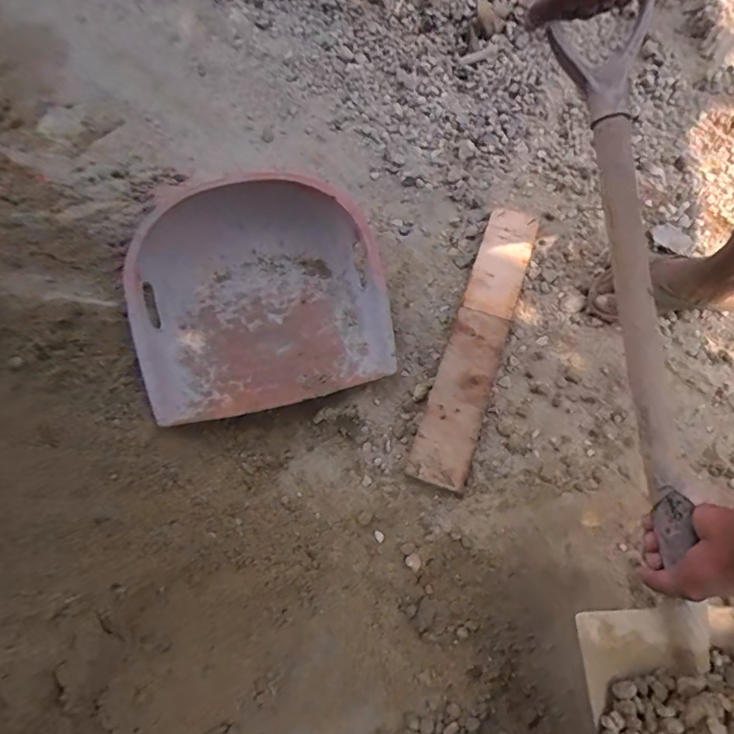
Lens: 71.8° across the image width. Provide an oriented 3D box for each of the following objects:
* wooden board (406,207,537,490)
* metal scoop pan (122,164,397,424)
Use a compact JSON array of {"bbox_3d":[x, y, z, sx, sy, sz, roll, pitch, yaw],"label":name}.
[{"bbox_3d":[0.190,-0.062,0.850,0.087,0.023,0.529,17,68,12],"label":"wooden board"},{"bbox_3d":[-0.190,-0.144,0.861,0.390,0.114,0.404,-13,62,-5],"label":"metal scoop pan"}]

